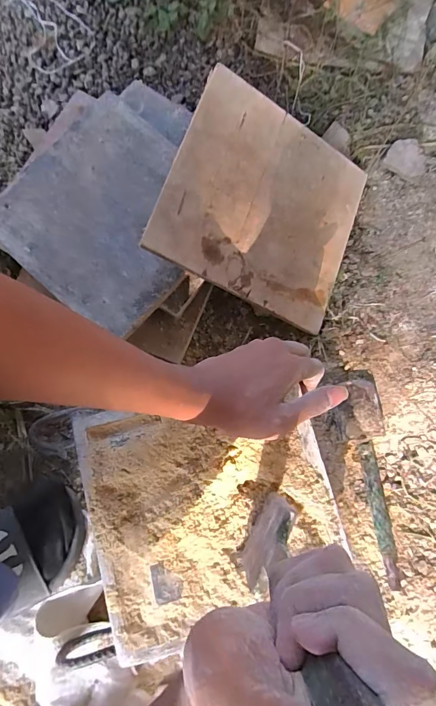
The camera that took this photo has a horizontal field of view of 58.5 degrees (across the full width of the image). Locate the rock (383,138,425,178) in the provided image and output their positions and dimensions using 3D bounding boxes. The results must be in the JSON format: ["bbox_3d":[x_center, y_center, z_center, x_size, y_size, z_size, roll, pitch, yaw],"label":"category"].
[{"bbox_3d":[0.266,-0.275,0.544,0.054,0.013,0.053,0,79,1],"label":"rock"}]

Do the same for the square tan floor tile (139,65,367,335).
[{"bbox_3d":[0.063,-0.181,0.485,0.252,0.009,0.233,24,84,-22],"label":"square tan floor tile"}]

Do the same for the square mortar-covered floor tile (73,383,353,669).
[{"bbox_3d":[-0.008,0.146,0.367,0.224,0.018,0.213,-15,79,-2],"label":"square mortar-covered floor tile"}]

